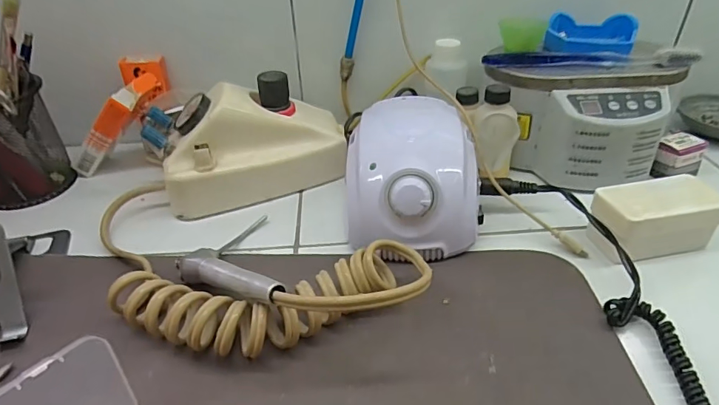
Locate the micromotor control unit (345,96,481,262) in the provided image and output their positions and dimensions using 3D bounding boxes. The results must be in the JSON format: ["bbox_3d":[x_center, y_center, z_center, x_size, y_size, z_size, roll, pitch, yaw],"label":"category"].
[{"bbox_3d":[0.043,-0.023,0.375,0.103,0.075,0.137,0,37,2],"label":"micromotor control unit"}]

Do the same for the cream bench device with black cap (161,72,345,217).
[{"bbox_3d":[-0.095,-0.057,0.426,0.163,0.087,0.085,-13,38,-15],"label":"cream bench device with black cap"}]

